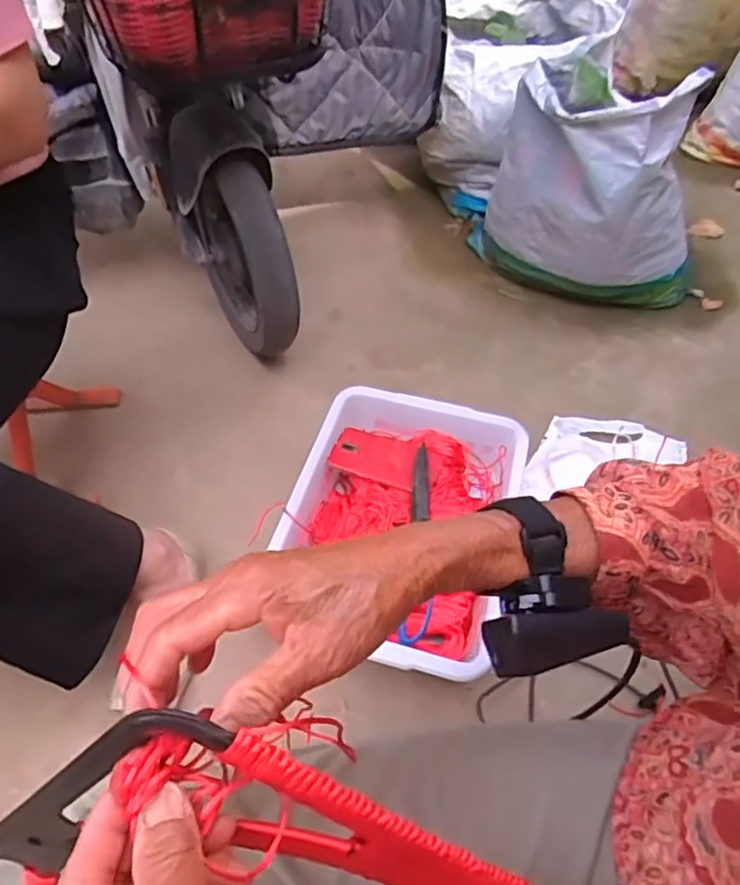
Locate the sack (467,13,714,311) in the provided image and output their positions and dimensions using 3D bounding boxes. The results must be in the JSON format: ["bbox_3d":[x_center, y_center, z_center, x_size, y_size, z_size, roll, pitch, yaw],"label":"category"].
[{"bbox_3d":[0.442,-0.499,1.291,0.433,0.400,0.291,34,56,24],"label":"sack"}]

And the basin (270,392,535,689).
[{"bbox_3d":[0.038,0.115,0.946,0.313,0.098,0.419,14,50,10],"label":"basin"}]

